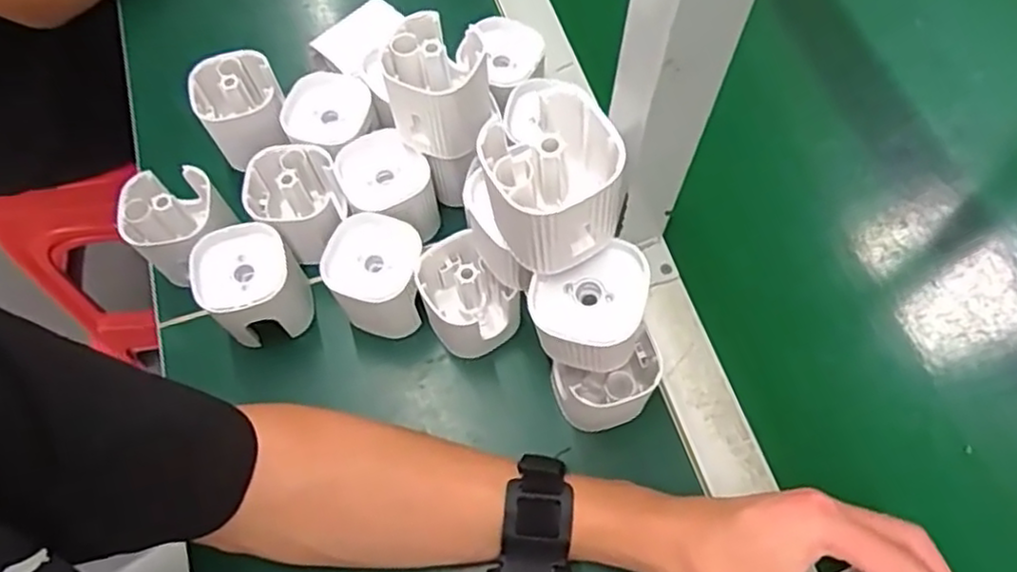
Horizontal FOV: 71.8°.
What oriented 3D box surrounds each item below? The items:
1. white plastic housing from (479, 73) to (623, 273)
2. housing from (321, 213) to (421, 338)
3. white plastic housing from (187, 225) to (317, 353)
[{"bbox_3d":[0.017,-0.042,0.312,0.059,0.066,0.054,-23,69,-10],"label":"white plastic housing"},{"bbox_3d":[-0.078,-0.006,0.435,0.053,0.063,0.055,13,67,6],"label":"housing"},{"bbox_3d":[-0.158,0.003,0.437,0.054,0.067,0.055,-16,67,-6],"label":"white plastic housing"}]

